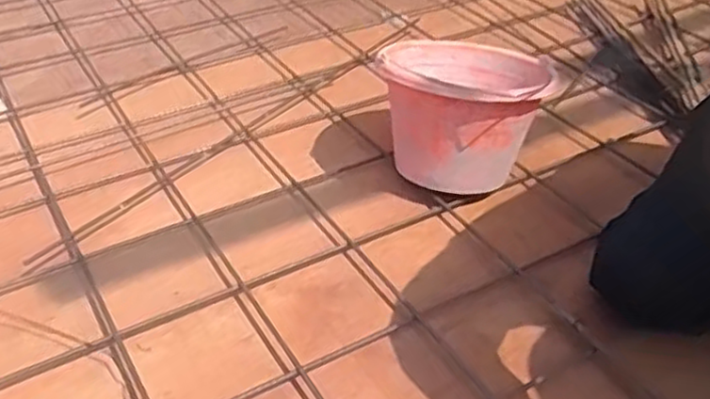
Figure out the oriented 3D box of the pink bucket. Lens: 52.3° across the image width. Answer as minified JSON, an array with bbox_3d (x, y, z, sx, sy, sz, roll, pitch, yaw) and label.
[{"bbox_3d":[0.155,-0.145,1.040,0.217,0.163,0.241,1,38,1],"label":"pink bucket"}]

